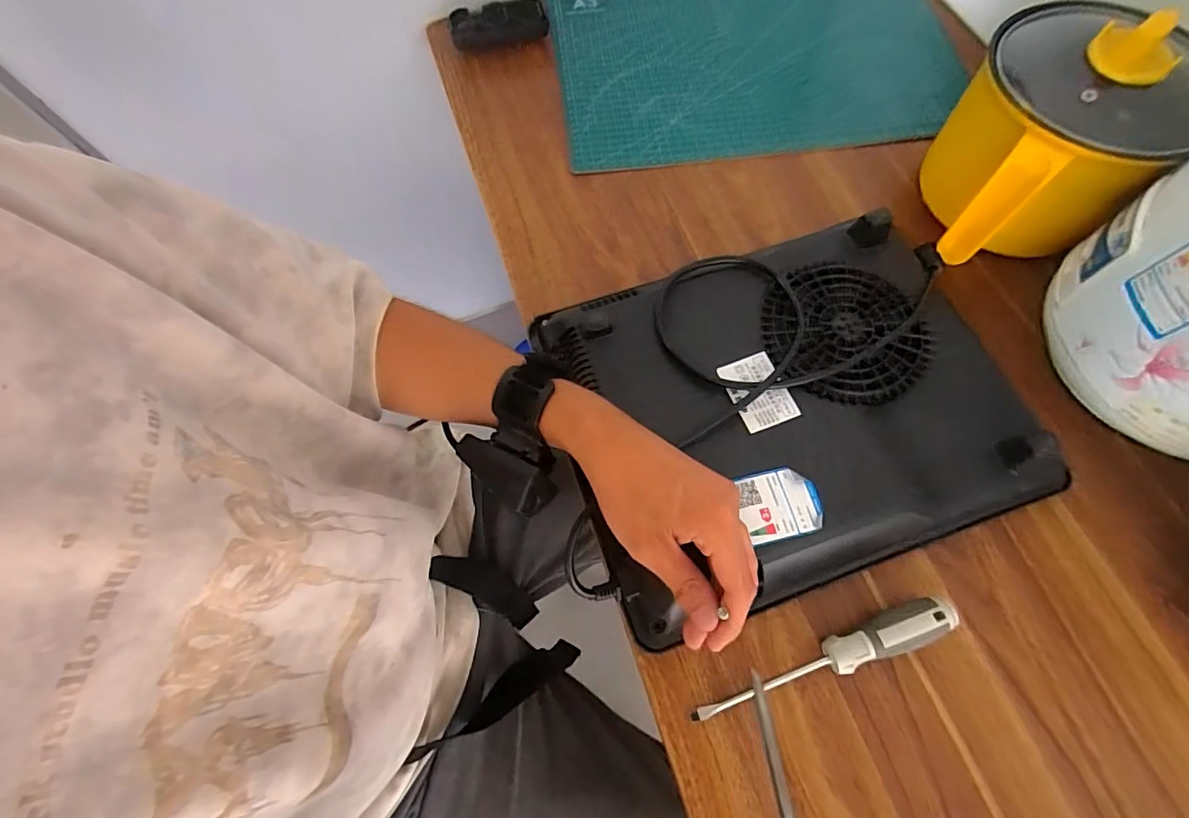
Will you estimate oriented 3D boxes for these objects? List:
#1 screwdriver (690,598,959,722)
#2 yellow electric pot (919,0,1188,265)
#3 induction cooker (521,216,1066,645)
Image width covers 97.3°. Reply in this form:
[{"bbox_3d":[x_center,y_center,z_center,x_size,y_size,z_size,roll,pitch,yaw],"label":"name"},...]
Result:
[{"bbox_3d":[0.150,0.165,0.342,0.180,0.021,0.025,-20,70,-5],"label":"screwdriver"},{"bbox_3d":[0.360,-0.209,0.428,0.150,0.147,0.169,40,76,16],"label":"yellow electric pot"},{"bbox_3d":[0.144,-0.007,0.390,0.322,0.045,0.253,-18,70,-4],"label":"induction cooker"}]

